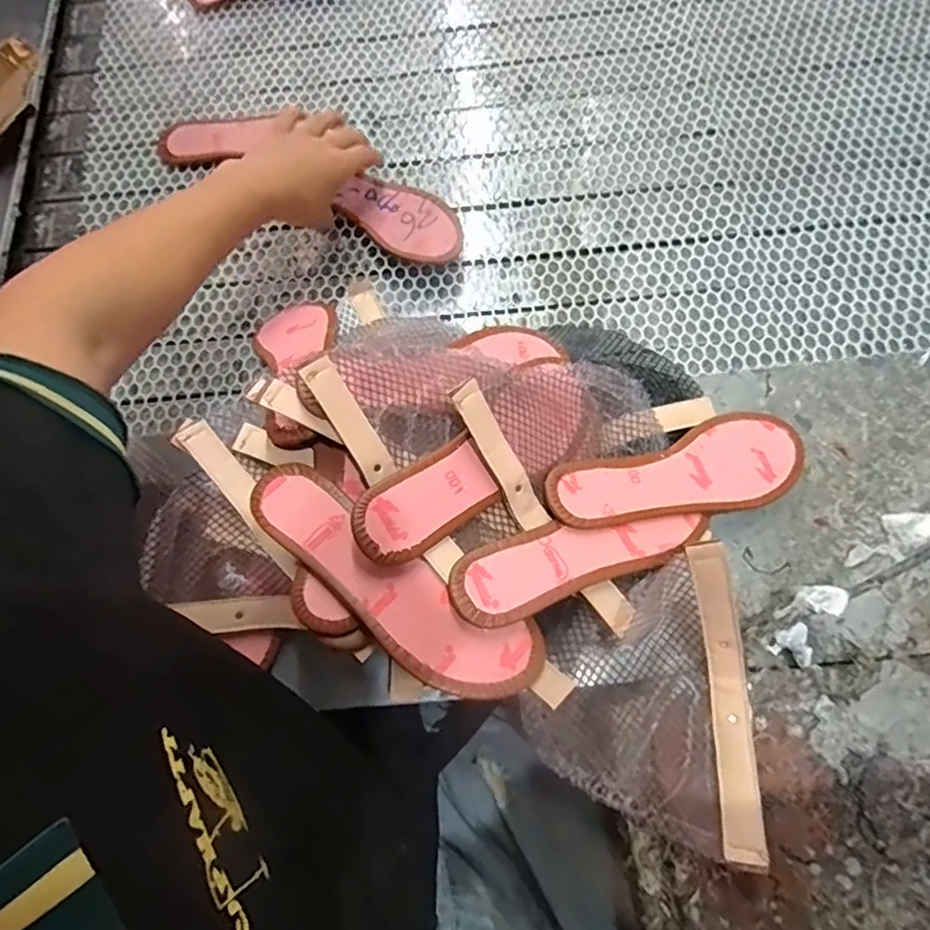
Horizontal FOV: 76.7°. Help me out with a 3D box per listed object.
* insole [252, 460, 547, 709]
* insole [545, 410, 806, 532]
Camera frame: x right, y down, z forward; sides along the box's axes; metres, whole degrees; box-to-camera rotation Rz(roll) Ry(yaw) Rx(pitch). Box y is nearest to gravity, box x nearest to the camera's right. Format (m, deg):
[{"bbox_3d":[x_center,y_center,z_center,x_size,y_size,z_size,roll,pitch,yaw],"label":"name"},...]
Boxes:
[{"bbox_3d":[-0.052,0.083,0.402,0.225,0.012,0.071,34,62,6],"label":"insole"},{"bbox_3d":[0.171,0.007,0.463,0.225,0.012,0.076,-13,71,-16],"label":"insole"}]

